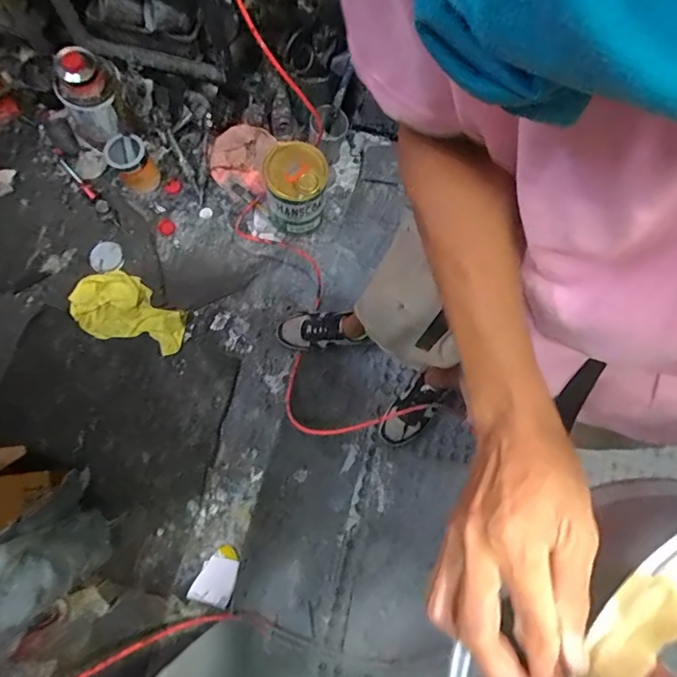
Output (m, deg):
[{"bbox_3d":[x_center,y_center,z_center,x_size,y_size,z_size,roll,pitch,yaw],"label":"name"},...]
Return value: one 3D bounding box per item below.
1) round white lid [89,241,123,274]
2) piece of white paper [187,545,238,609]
[{"bbox_3d":[-0.655,-0.231,1.363,0.085,0.017,0.089,0,89,-10],"label":"round white lid"},{"bbox_3d":[-0.290,0.563,1.148,0.090,0.018,0.128,19,76,3],"label":"piece of white paper"}]

